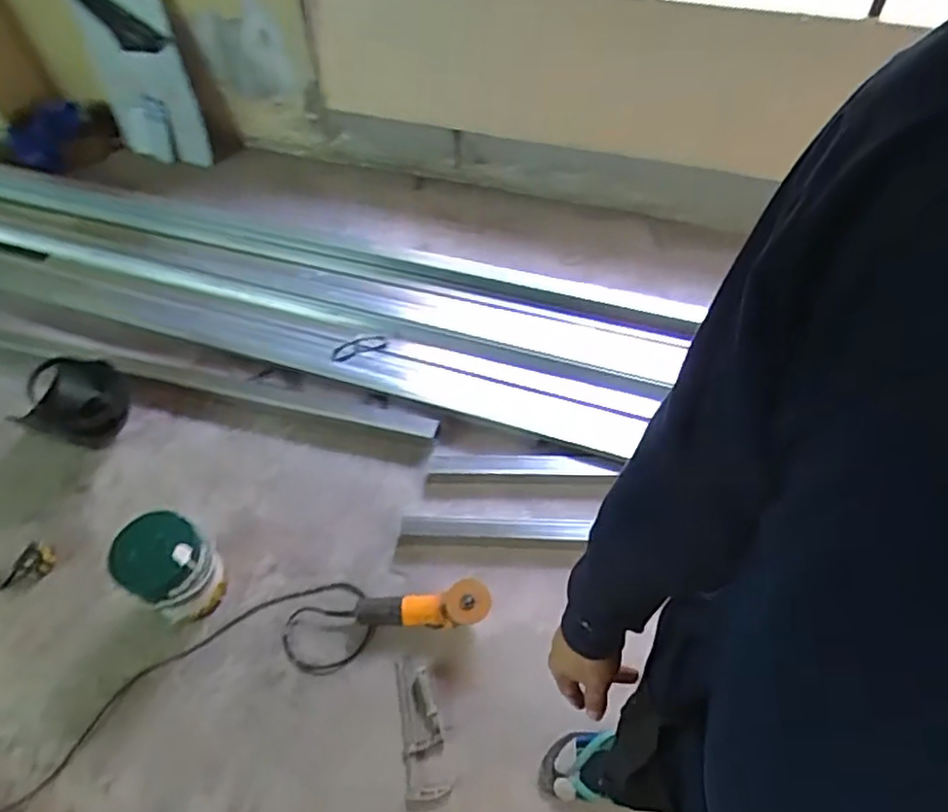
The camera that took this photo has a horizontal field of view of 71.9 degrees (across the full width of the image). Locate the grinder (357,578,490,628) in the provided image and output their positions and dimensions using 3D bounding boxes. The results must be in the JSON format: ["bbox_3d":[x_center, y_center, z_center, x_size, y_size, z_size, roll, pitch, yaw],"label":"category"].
[{"bbox_3d":[-0.111,0.419,1.343,0.270,0.082,0.086,-6,55,-4],"label":"grinder"}]

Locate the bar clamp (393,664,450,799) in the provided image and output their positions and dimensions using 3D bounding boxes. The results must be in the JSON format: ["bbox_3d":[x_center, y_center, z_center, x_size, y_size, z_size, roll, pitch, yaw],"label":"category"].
[{"bbox_3d":[-0.102,0.611,1.240,0.077,0.028,0.234,-8,55,-6],"label":"bar clamp"}]

